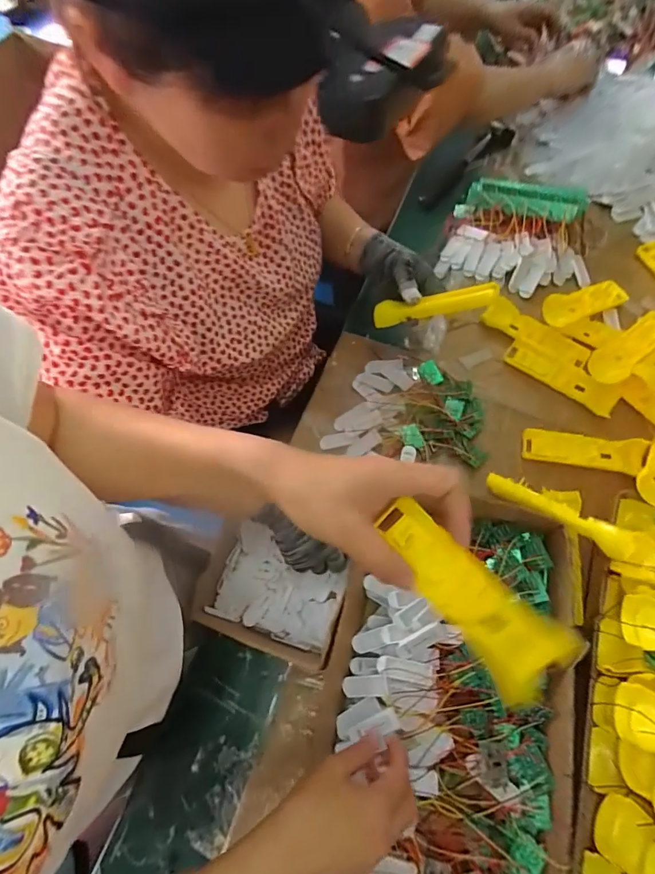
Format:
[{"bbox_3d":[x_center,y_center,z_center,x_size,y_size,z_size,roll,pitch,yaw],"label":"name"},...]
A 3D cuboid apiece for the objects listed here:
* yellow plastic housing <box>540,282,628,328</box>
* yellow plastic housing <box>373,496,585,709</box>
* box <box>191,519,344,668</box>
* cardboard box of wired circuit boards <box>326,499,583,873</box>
[{"bbox_3d":[0.393,-0.205,0.640,0.147,0.032,0.044,-22,69,-5],"label":"yellow plastic housing"},{"bbox_3d":[0.105,0.112,0.305,0.061,0.023,0.160,-42,93,7],"label":"yellow plastic housing"},{"bbox_3d":[-0.073,0.188,0.522,0.179,0.057,0.133,17,71,9],"label":"box"},{"bbox_3d":[0.121,0.282,0.442,0.223,0.073,0.418,10,70,7],"label":"cardboard box of wired circuit boards"}]

